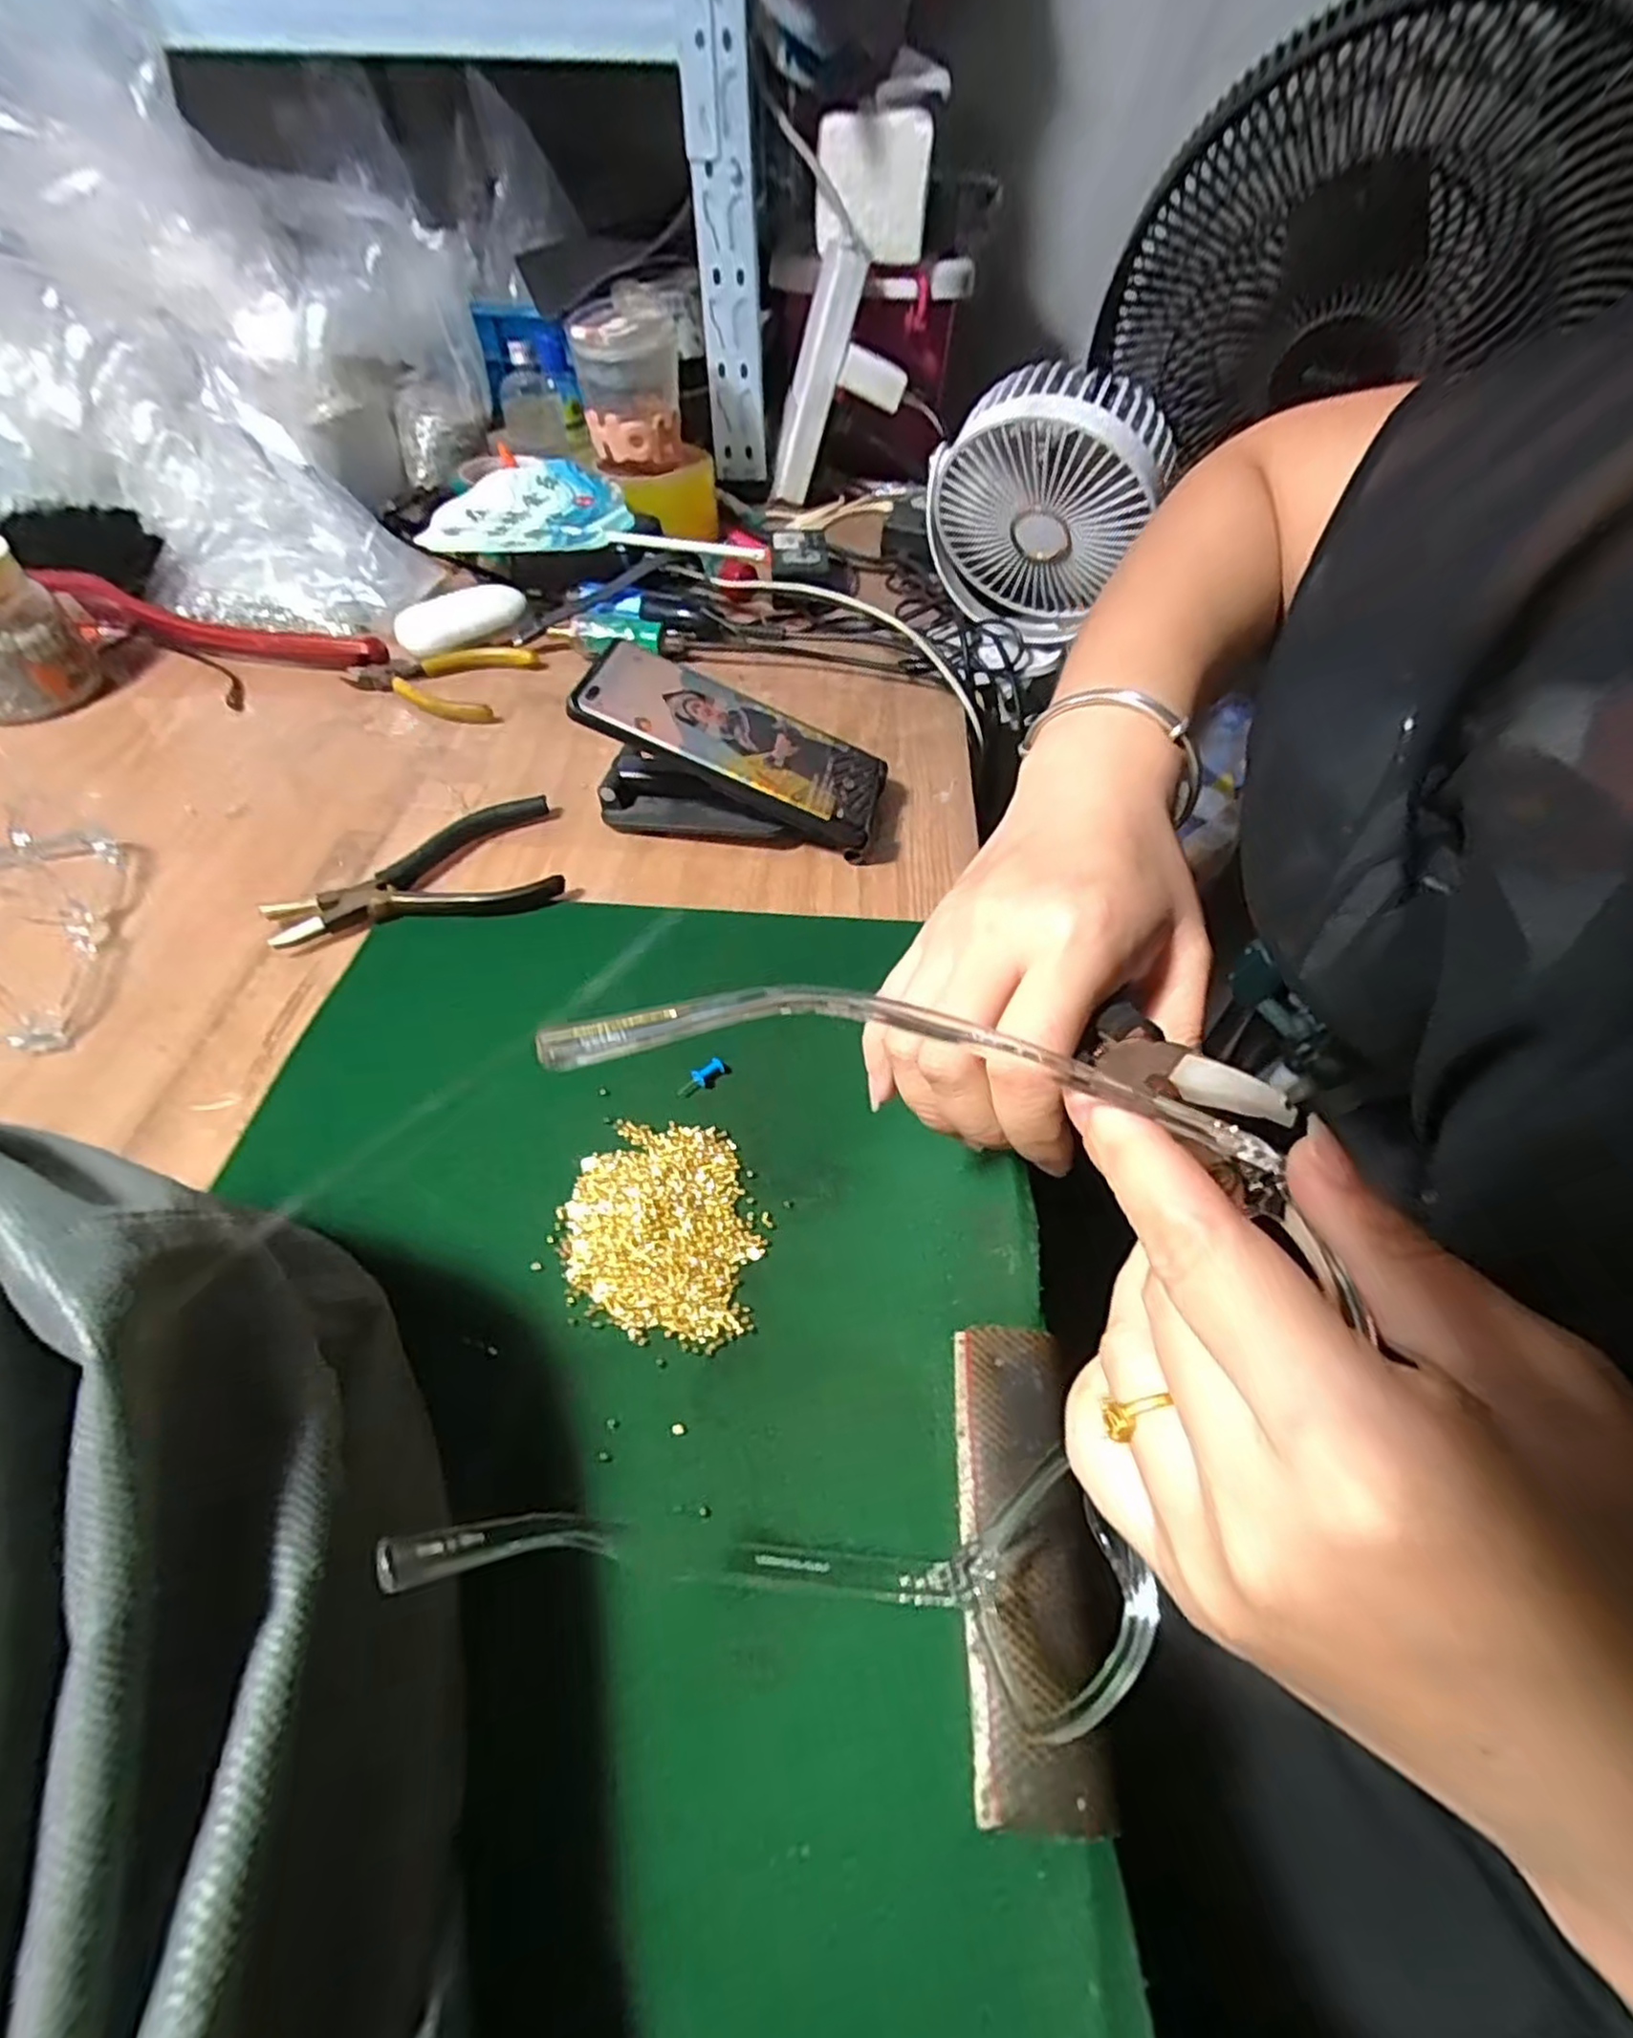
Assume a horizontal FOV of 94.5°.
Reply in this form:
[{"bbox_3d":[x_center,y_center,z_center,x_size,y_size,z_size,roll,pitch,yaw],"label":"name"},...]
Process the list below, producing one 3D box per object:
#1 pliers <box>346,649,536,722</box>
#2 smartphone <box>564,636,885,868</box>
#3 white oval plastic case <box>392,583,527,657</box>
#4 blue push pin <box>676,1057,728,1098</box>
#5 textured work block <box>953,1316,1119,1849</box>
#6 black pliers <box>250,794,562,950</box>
[{"bbox_3d":[-0.255,-0.236,0.515,0.110,0.013,0.082,13,53,9],"label":"pliers"},{"bbox_3d":[-0.040,-0.144,0.406,0.165,0.019,0.072,24,52,-10],"label":"smartphone"},{"bbox_3d":[-0.252,-0.283,0.541,0.088,0.028,0.041,-33,60,-24],"label":"white oval plastic case"},{"bbox_3d":[-0.049,0.025,0.318,0.023,0.006,0.006,-33,59,-24],"label":"blue push pin"},{"bbox_3d":[0.061,0.153,0.222,0.035,0.009,0.118,3,52,1],"label":"textured work block"},{"bbox_3d":[-0.208,-0.074,0.397,0.141,0.015,0.080,-19,55,-15],"label":"black pliers"}]

